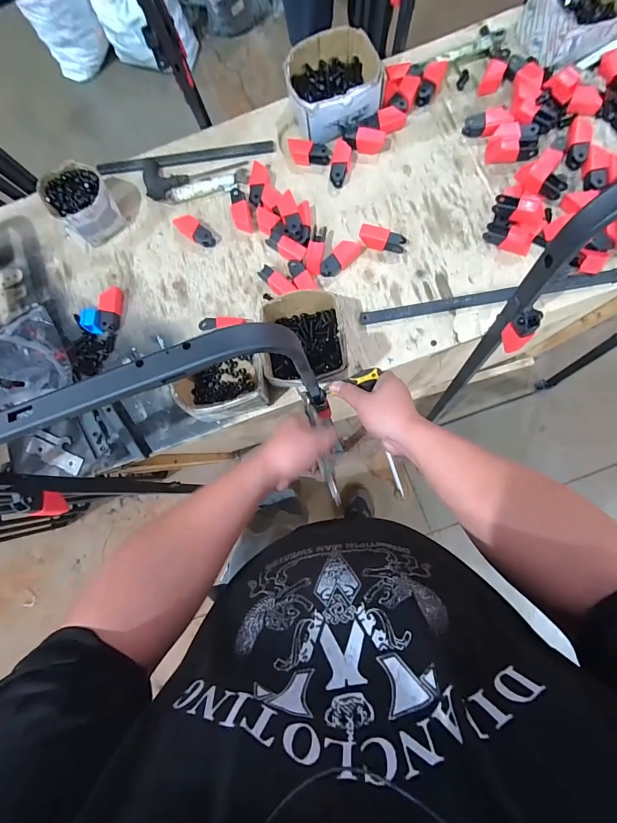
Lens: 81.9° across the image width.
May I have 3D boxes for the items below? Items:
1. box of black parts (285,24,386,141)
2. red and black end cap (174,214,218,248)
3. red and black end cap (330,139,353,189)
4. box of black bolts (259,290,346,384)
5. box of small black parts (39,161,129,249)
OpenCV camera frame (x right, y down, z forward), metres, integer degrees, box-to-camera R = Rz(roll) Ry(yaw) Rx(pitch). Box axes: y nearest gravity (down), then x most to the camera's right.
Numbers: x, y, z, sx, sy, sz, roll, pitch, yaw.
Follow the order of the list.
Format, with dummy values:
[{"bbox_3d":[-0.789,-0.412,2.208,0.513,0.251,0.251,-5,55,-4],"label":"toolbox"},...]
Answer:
[{"bbox_3d":[0.052,-0.643,0.707,0.183,0.077,0.179,-17,82,3],"label":"box of black parts"},{"bbox_3d":[-0.223,-0.355,0.699,0.091,0.021,0.035,40,88,8],"label":"red and black end cap"},{"bbox_3d":[0.063,-0.485,0.694,0.037,0.023,0.085,8,84,6],"label":"red and black end cap"},{"bbox_3d":[-0.009,-0.129,0.623,0.142,0.082,0.163,-3,83,5],"label":"box of black bolts"},{"bbox_3d":[-0.438,-0.408,0.699,0.135,0.075,0.114,44,89,8],"label":"box of small black parts"}]

